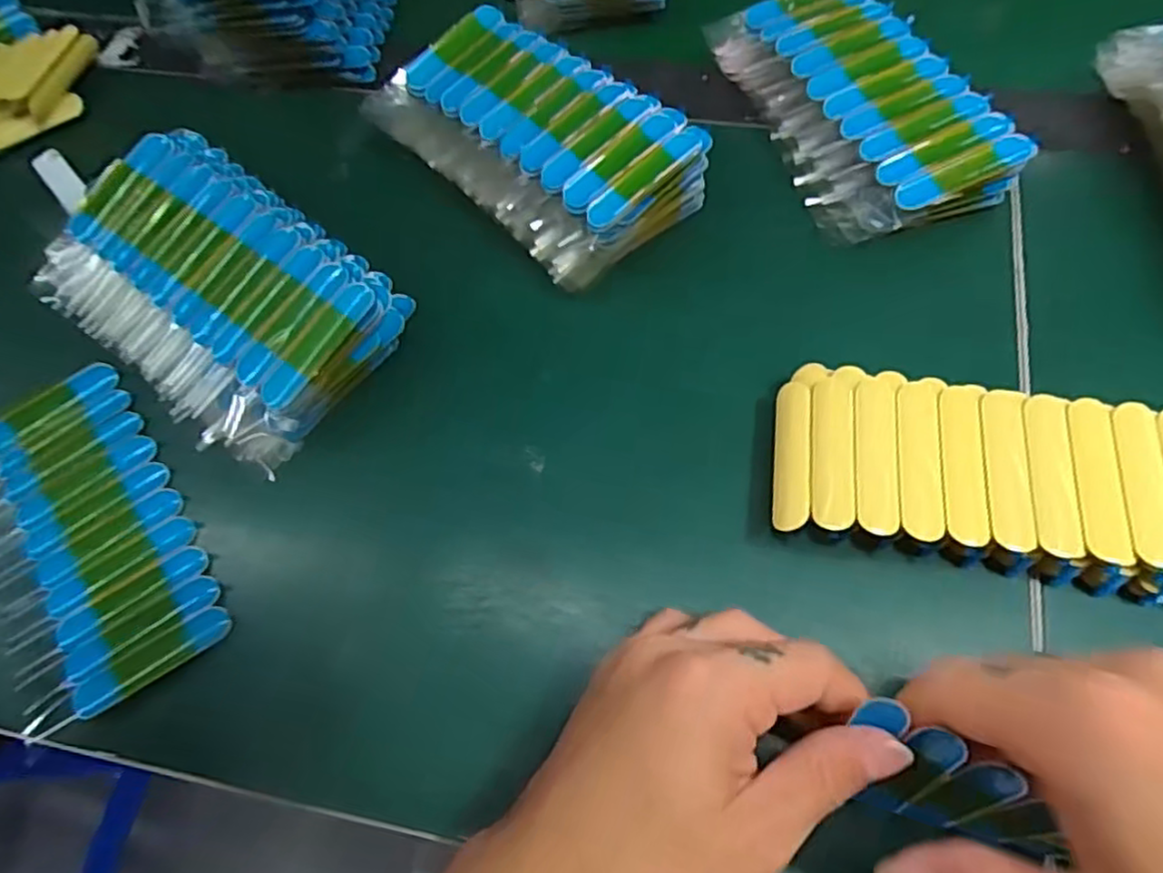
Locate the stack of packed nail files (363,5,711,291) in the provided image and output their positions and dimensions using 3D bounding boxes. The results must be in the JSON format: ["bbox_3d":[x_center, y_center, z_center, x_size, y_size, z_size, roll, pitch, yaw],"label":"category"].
[{"bbox_3d":[-0.024,-0.145,0.344,0.157,0.038,0.087,40,74,19],"label":"stack of packed nail files"}]

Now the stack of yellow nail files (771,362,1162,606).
[{"bbox_3d":[0.151,0.016,0.266,0.150,0.026,0.067,10,66,8],"label":"stack of yellow nail files"}]

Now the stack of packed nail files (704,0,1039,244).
[{"bbox_3d":[0.135,-0.164,0.346,0.088,0.026,0.158,-19,65,-5],"label":"stack of packed nail files"}]

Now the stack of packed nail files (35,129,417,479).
[{"bbox_3d":[-0.171,-0.073,0.320,0.177,0.038,0.104,35,72,18],"label":"stack of packed nail files"}]

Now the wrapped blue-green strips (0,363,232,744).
[{"bbox_3d":[-0.210,0.041,0.295,0.079,0.016,0.144,-34,68,-11],"label":"wrapped blue-green strips"}]

